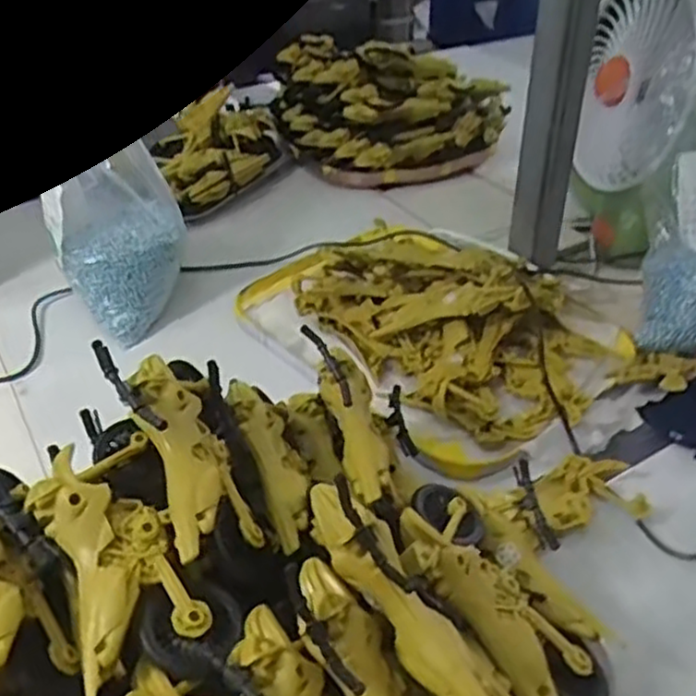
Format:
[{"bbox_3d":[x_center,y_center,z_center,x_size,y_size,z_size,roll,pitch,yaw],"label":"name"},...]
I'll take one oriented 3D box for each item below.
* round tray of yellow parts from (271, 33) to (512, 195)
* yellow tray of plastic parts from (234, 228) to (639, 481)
[{"bbox_3d":[0.038,-0.270,0.822,0.198,0.126,0.215,-15,40,-18],"label":"round tray of yellow parts"},{"bbox_3d":[0.068,-0.037,0.560,0.210,0.056,0.273,-26,44,-29],"label":"yellow tray of plastic parts"}]

